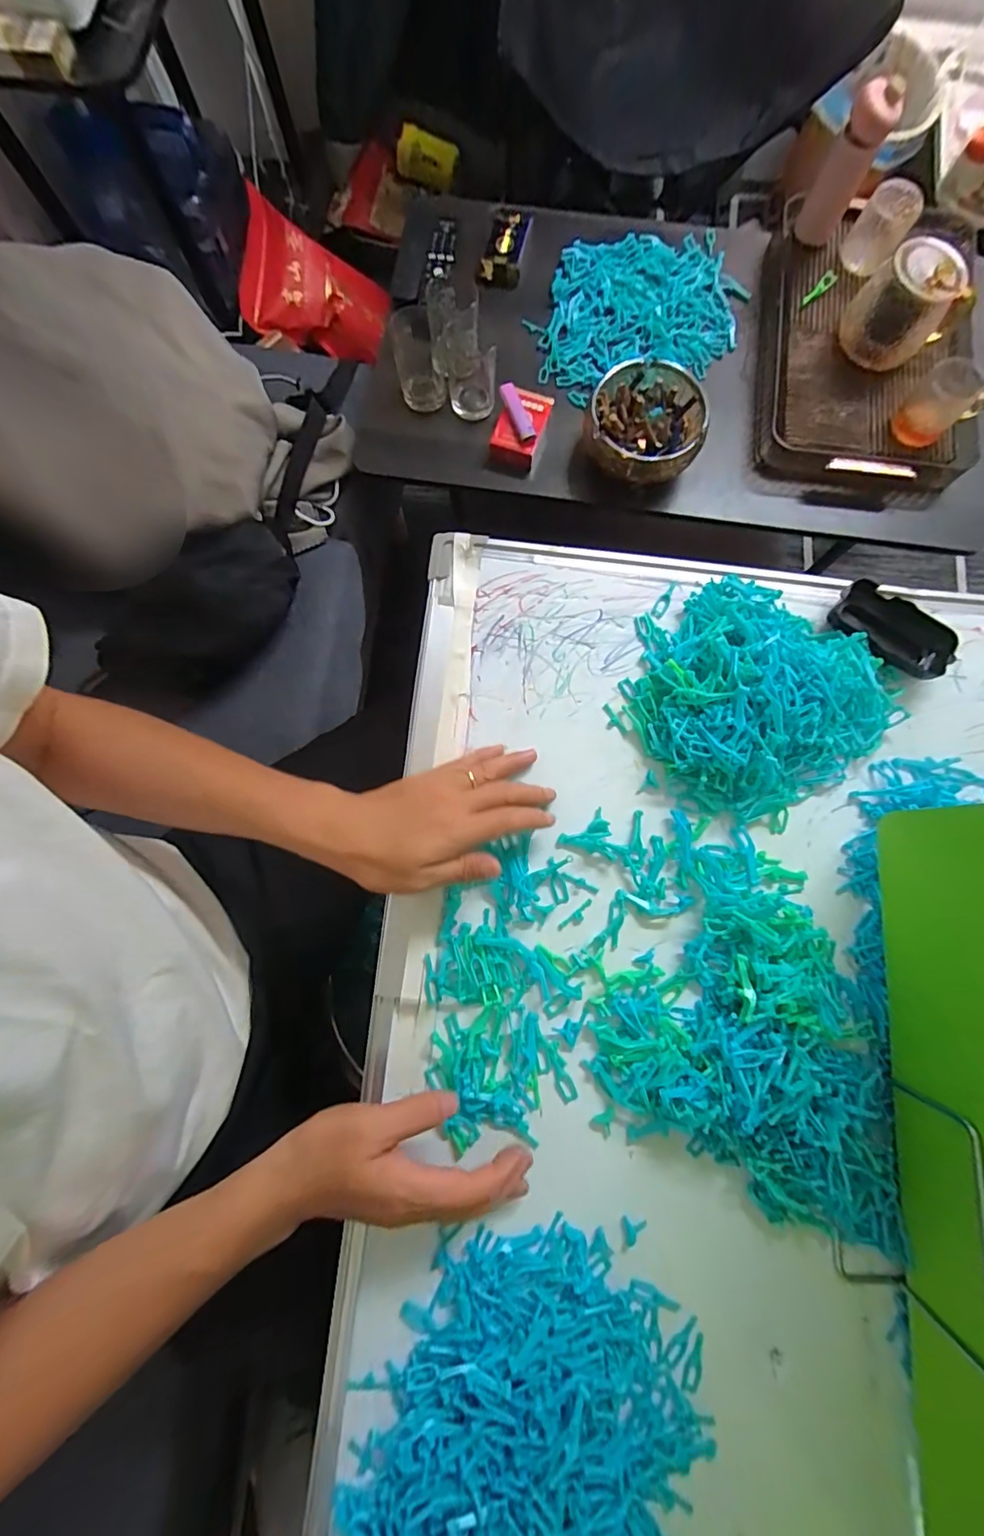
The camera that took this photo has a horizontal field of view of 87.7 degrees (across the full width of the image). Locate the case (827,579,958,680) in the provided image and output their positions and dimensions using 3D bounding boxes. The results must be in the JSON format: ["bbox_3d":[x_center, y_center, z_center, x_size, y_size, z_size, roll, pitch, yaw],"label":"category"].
[{"bbox_3d":[0.370,-0.126,0.478,0.107,0.022,0.054,37,82,6],"label":"case"}]

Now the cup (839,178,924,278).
[{"bbox_3d":[0.486,-0.675,0.642,0.063,0.063,0.058,32,81,5],"label":"cup"}]

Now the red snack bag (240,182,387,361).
[{"bbox_3d":[-0.329,-0.923,0.985,0.273,0.059,0.215,3,110,-29],"label":"red snack bag"}]

